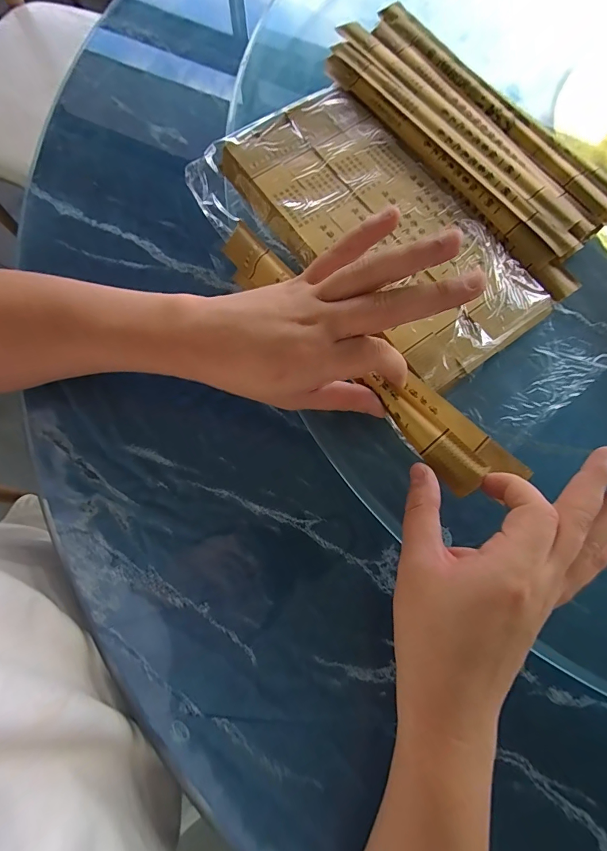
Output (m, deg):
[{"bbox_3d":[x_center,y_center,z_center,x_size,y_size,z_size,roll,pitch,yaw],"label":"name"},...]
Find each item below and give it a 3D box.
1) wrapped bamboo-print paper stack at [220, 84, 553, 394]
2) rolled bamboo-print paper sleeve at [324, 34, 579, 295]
[{"bbox_3d":[0.060,-0.156,0.319,0.124,0.028,0.268,-38,79,-11],"label":"wrapped bamboo-print paper stack"},{"bbox_3d":[0.114,-0.213,0.319,0.025,0.016,0.285,-34,78,-10],"label":"rolled bamboo-print paper sleeve"}]

